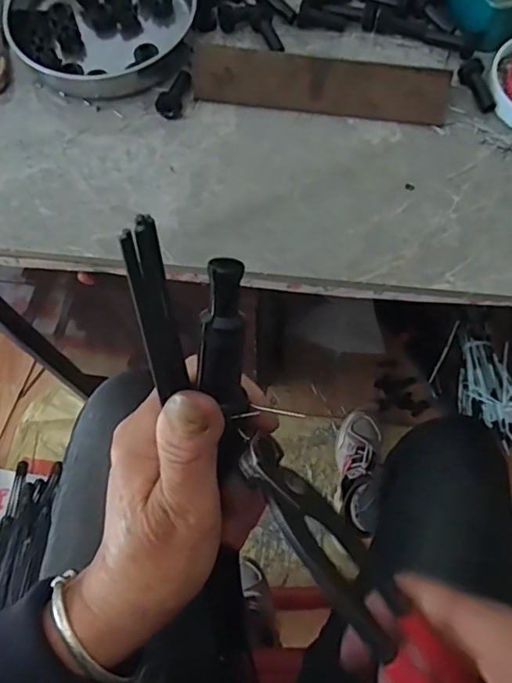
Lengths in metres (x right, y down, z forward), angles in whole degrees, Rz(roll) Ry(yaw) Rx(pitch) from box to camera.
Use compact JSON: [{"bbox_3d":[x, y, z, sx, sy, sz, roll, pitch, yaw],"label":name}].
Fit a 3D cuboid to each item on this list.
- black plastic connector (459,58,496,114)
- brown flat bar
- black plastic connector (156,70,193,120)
[{"bbox_3d":[0.163,-0.187,0.398,0.018,0.012,0.042,-21,83,-8],"label":"black plastic connector"},{"bbox_3d":[0.046,-0.182,0.389,0.179,0.036,0.006,9,27,4],"label":"brown flat bar"},{"bbox_3d":[-0.059,-0.183,0.396,0.017,0.015,0.041,12,68,6],"label":"black plastic connector"}]

